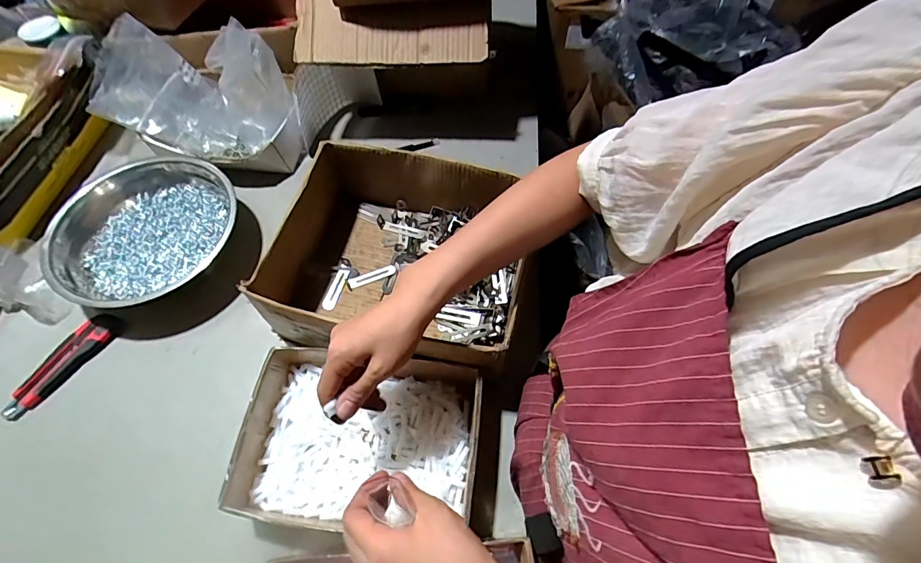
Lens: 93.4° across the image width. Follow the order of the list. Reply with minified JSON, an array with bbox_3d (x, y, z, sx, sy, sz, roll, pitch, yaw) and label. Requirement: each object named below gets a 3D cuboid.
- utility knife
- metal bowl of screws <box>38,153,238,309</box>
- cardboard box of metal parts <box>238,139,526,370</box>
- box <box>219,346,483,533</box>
[{"bbox_3d":[-0.517,0.108,0.563,0.041,0.016,0.155,31,66,16],"label":"utility knife"},{"bbox_3d":[-0.444,-0.071,0.616,0.182,0.090,0.235,19,63,10],"label":"metal bowl of screws"},{"bbox_3d":[-0.074,-0.029,0.575,0.299,0.120,0.256,11,62,7],"label":"cardboard box of metal parts"},{"bbox_3d":[-0.110,0.175,0.488,0.252,0.060,0.179,5,62,4],"label":"box"}]

